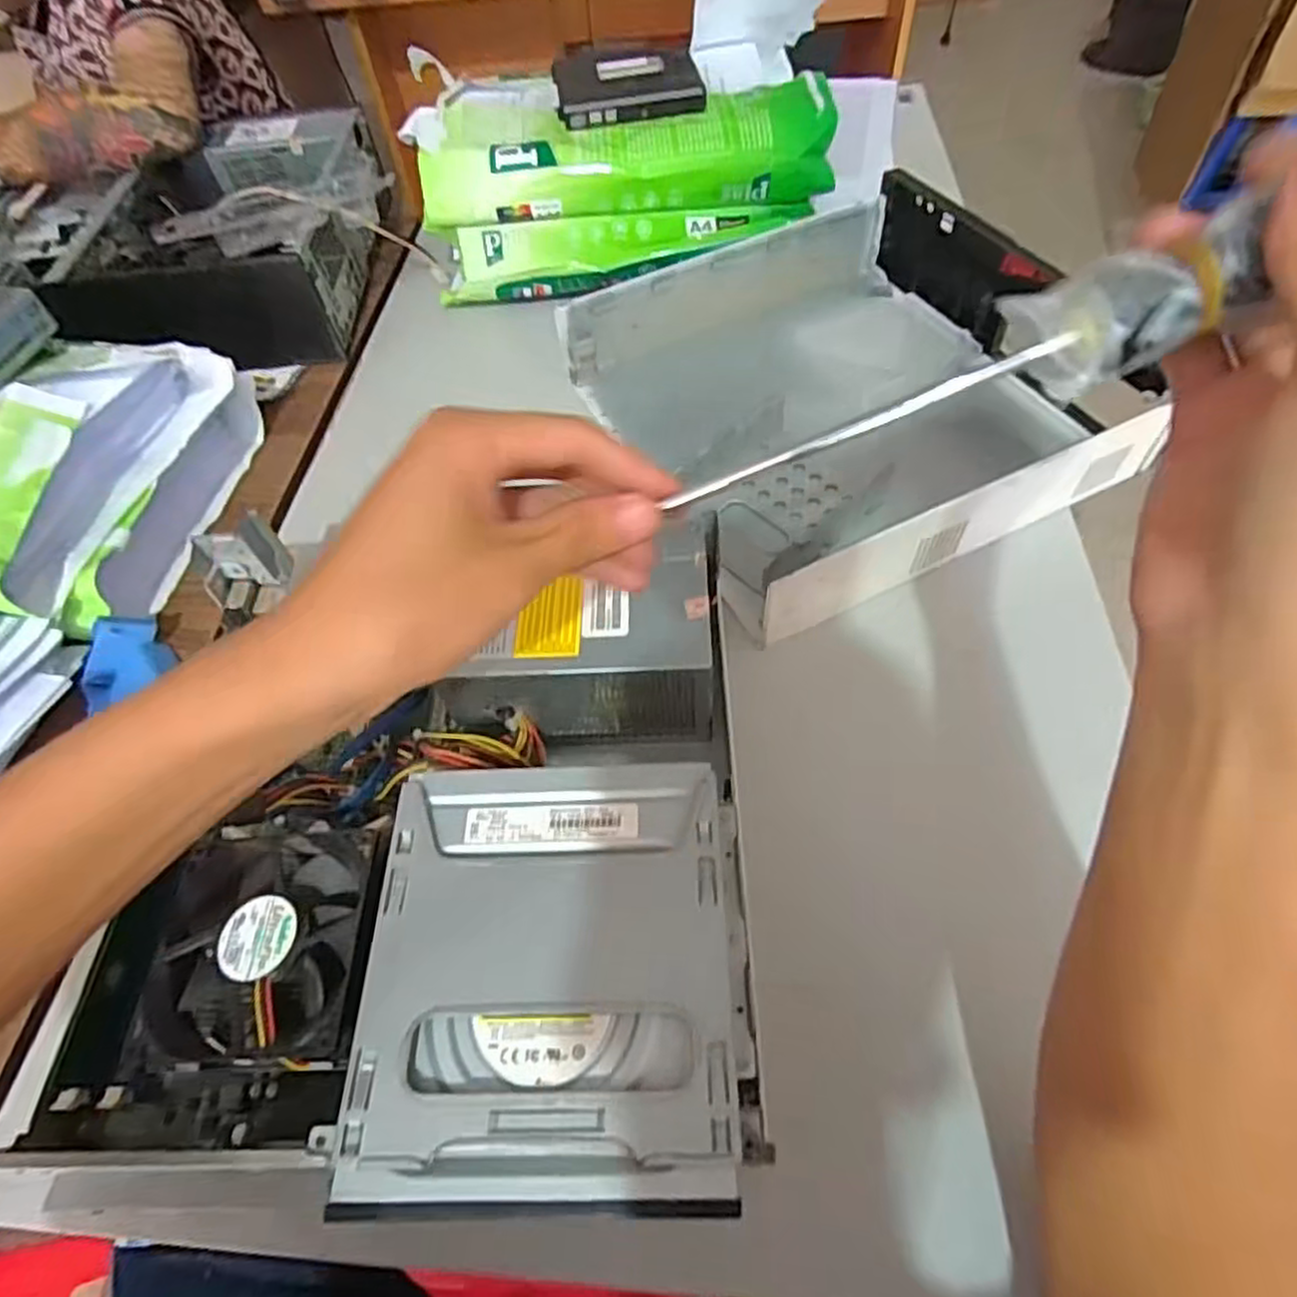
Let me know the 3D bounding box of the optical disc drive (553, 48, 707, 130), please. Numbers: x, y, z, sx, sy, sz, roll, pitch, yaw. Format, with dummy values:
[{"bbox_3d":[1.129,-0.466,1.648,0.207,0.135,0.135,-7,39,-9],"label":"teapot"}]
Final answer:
[{"bbox_3d":[-0.020,-0.541,0.680,0.137,0.017,0.121,-6,57,1],"label":"optical disc drive"}]

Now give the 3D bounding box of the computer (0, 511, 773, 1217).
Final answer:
[{"bbox_3d":[-0.115,0.101,0.364,0.318,0.091,0.294,-2,57,4],"label":"computer"}]

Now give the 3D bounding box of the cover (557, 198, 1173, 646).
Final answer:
[{"bbox_3d":[0.140,-0.199,0.558,0.309,0.082,0.347,-23,58,-10],"label":"cover"}]

